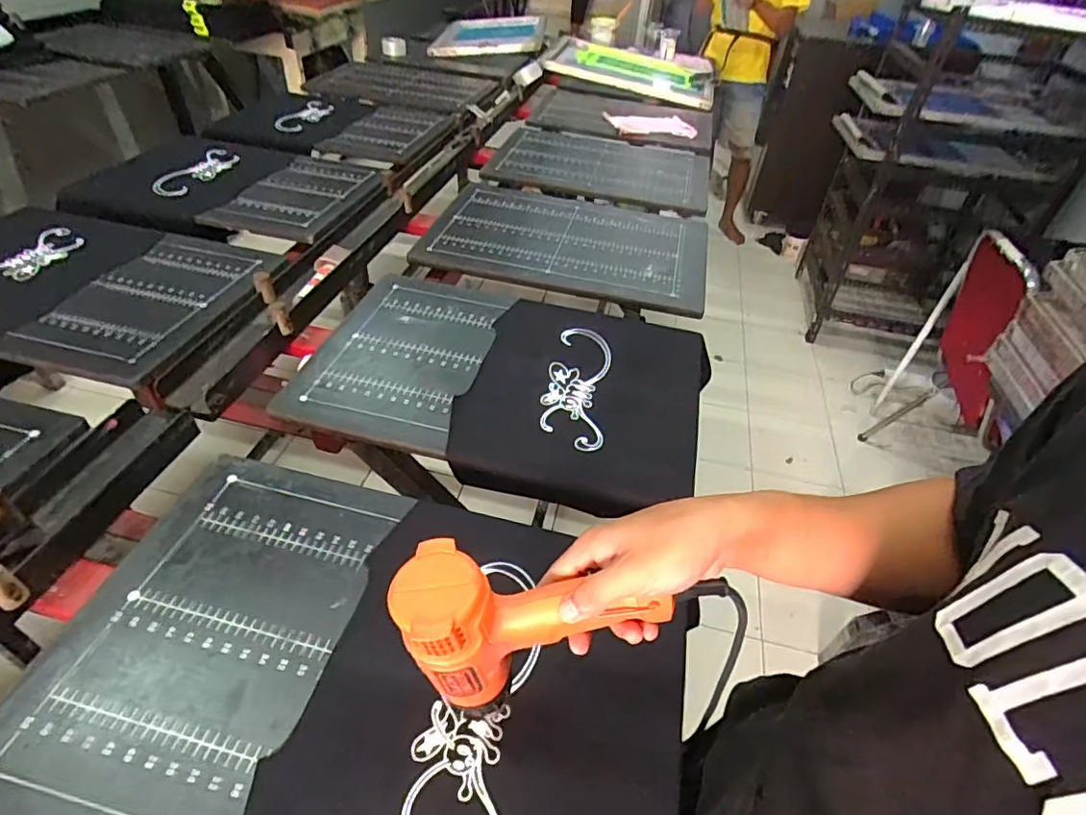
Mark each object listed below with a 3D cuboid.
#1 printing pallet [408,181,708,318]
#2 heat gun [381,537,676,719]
[{"bbox_3d":[0.060,-0.375,1.242,0.594,0.034,0.439,10,43,6],"label":"printing pallet"},{"bbox_3d":[-0.004,0.158,0.411,0.191,0.128,0.066,-4,43,-9],"label":"heat gun"}]

